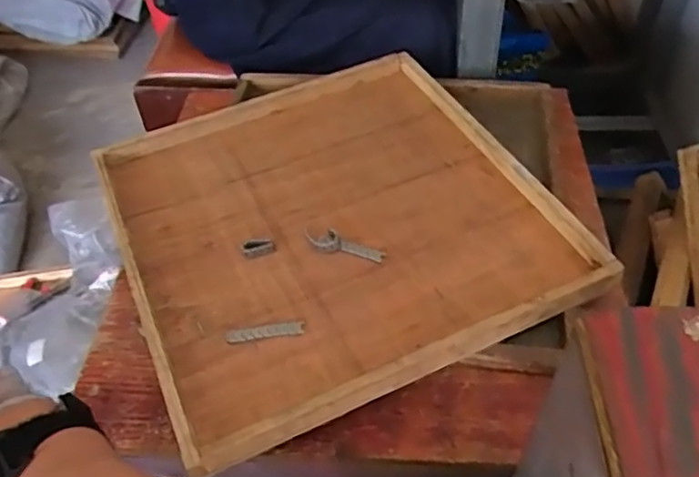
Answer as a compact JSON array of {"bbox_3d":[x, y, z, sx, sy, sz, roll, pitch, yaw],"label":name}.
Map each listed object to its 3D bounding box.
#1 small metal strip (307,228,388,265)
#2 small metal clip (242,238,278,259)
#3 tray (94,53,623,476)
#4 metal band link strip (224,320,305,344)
[{"bbox_3d":[-0.007,0.006,0.596,0.084,0.011,0.020,15,52,19],"label":"small metal strip"},{"bbox_3d":[-0.089,0.009,0.609,0.032,0.014,0.014,-12,48,-4],"label":"small metal clip"},{"bbox_3d":[-0.020,-0.024,0.630,0.392,0.029,0.408,-22,50,-13],"label":"tray"},{"bbox_3d":[-0.073,0.080,0.538,0.066,0.004,0.013,-11,48,-3],"label":"metal band link strip"}]

